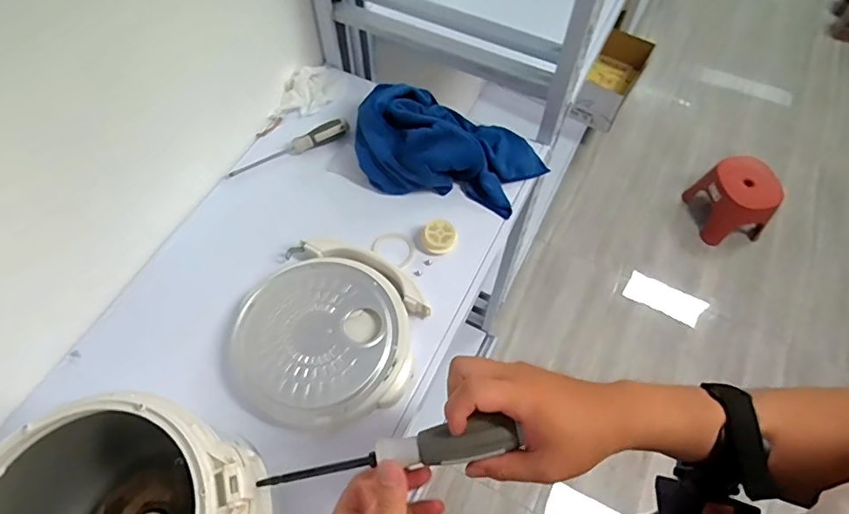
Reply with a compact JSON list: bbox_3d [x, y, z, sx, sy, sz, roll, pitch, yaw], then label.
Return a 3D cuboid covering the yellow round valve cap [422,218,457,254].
[{"bbox_3d":[0.017,-0.029,0.658,0.040,0.016,0.046,-31,65,-15],"label":"yellow round valve cap"}]

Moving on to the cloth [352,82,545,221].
[{"bbox_3d":[0.036,-0.160,0.715,0.265,0.074,0.162,11,62,7],"label":"cloth"}]

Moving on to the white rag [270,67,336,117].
[{"bbox_3d":[-0.179,-0.260,0.781,0.118,0.045,0.054,-39,68,-19],"label":"white rag"}]

